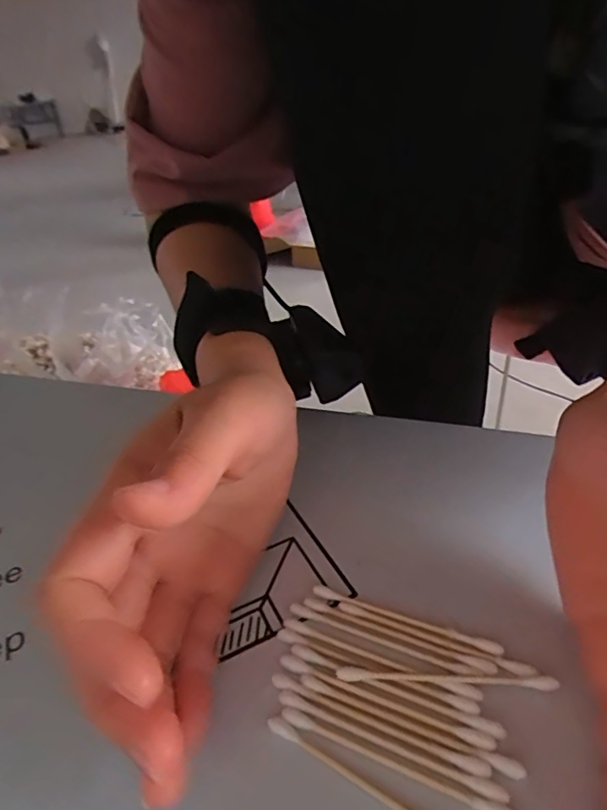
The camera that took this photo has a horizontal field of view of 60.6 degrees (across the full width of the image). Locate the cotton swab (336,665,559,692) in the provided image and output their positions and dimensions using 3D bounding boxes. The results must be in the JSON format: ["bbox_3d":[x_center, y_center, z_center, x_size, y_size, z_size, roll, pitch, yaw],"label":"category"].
[{"bbox_3d":[0.047,0.091,0.172,0.070,0.004,0.005,-2,35,7],"label":"cotton swab"}]

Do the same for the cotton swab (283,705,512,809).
[{"bbox_3d":[0.026,0.106,0.154,0.071,0.004,0.005,11,35,24],"label":"cotton swab"}]

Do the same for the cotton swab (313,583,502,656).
[{"bbox_3d":[0.037,0.079,0.194,0.070,0.004,0.005,10,38,24],"label":"cotton swab"}]

